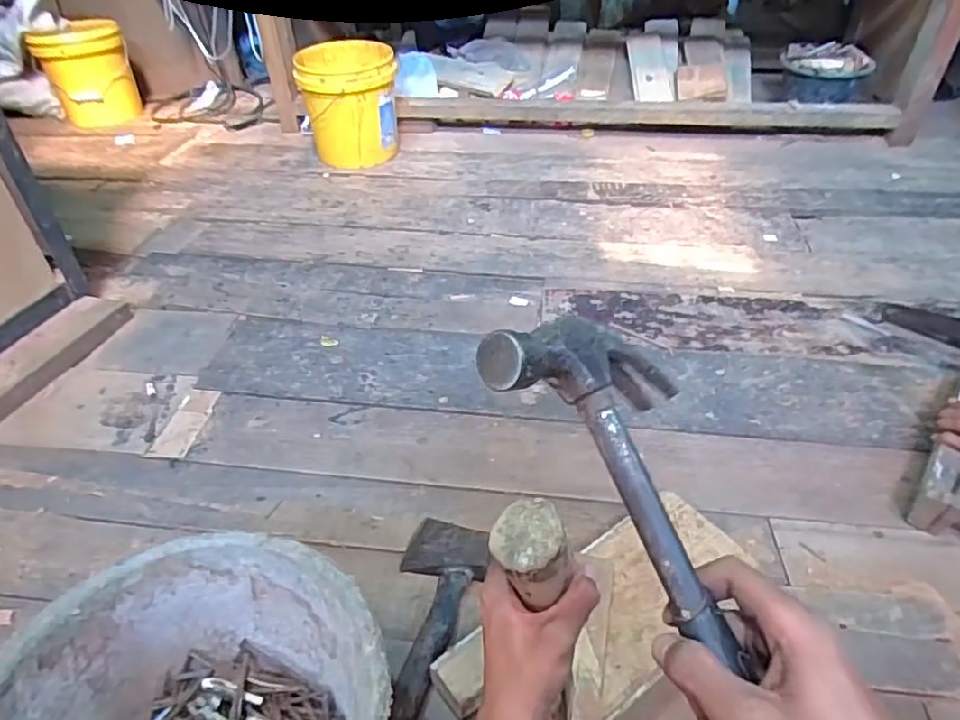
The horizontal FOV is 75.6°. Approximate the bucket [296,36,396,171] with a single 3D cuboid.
[{"bbox_3d":[-0.342,-0.670,1.637,0.244,0.260,0.219,-8,41,-9],"label":"bucket"}]

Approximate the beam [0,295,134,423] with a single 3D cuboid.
[{"bbox_3d":[-0.728,0.019,0.990,0.082,0.050,0.409,10,42,12],"label":"beam"}]

